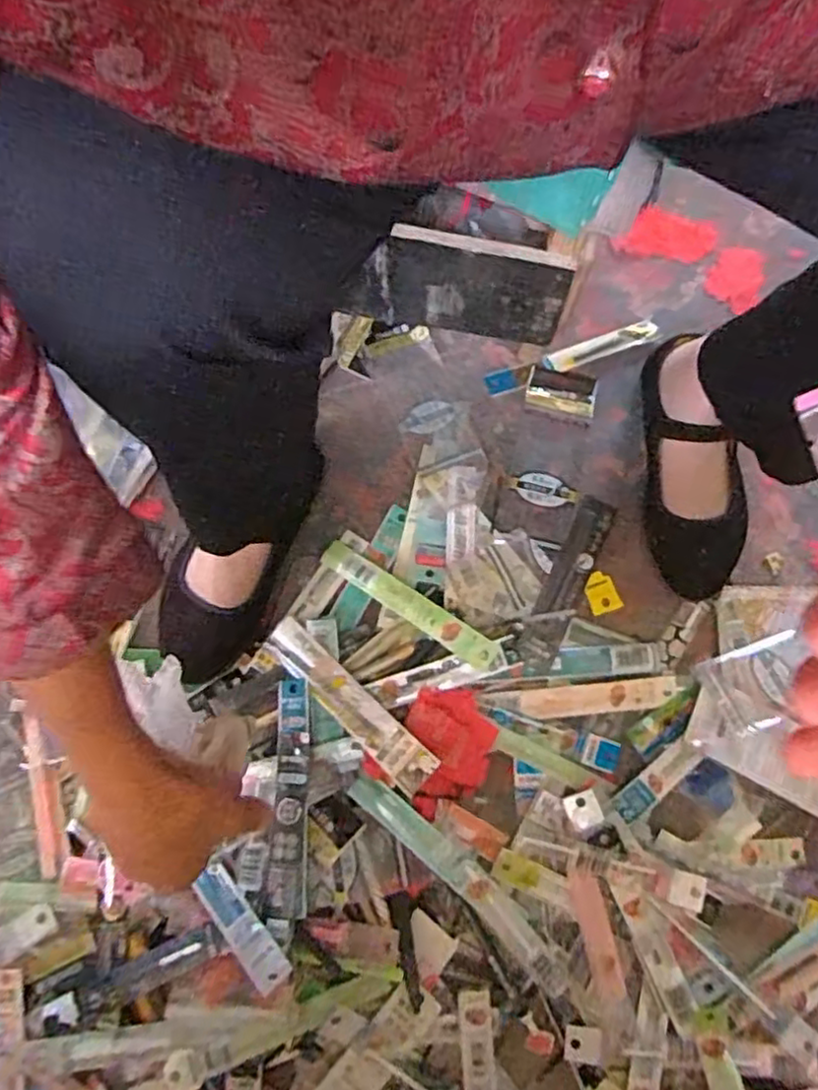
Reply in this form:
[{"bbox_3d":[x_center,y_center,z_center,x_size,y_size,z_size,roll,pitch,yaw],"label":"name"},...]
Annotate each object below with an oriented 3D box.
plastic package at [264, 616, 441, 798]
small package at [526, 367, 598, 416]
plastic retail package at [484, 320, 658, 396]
[{"bbox_3d":[-0.051,0.130,0.554,0.174,0.007,0.035,41,83,16],"label":"plastic package"},{"bbox_3d":[0.145,-0.148,0.643,0.065,0.004,0.042,14,78,2],"label":"small package"},{"bbox_3d":[0.159,-0.184,0.654,0.175,0.005,0.025,-19,79,-5],"label":"plastic retail package"}]

